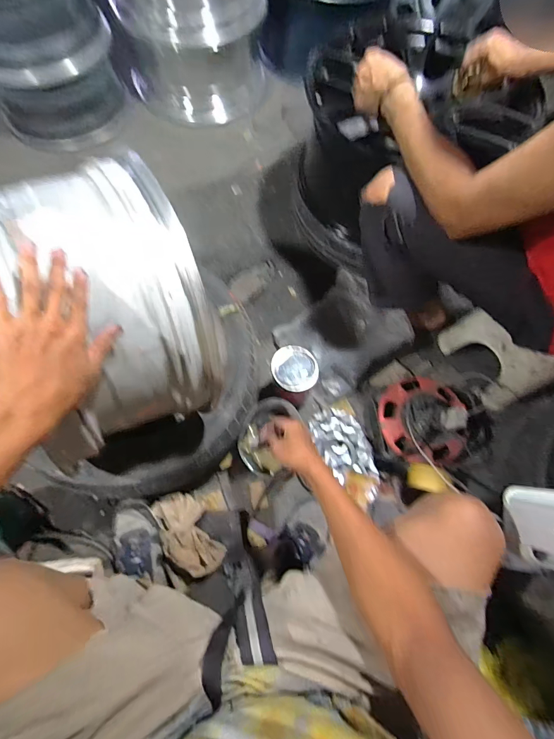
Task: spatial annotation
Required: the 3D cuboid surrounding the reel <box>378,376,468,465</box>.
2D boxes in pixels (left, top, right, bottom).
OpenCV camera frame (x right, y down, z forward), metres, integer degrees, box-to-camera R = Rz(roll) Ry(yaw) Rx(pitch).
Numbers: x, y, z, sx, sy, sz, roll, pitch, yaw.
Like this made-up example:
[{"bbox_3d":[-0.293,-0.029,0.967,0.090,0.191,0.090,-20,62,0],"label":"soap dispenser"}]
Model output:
[{"bbox_3d":[0.334,0.109,0.791,0.188,0.111,0.199,1,69,-3],"label":"reel"}]

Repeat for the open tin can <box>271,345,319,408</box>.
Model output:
[{"bbox_3d":[0.037,0.017,0.842,0.102,0.129,0.099,1,69,-3],"label":"open tin can"}]

